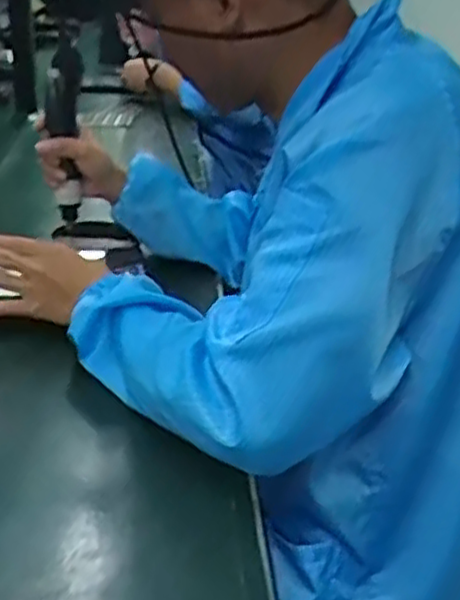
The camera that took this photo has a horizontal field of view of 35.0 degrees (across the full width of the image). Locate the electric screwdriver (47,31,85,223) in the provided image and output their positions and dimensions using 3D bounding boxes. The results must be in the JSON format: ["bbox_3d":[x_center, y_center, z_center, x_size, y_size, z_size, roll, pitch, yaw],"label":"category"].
[{"bbox_3d":[-0.197,-0.201,0.890,0.044,0.233,0.056,-7,27,-19],"label":"electric screwdriver"}]

